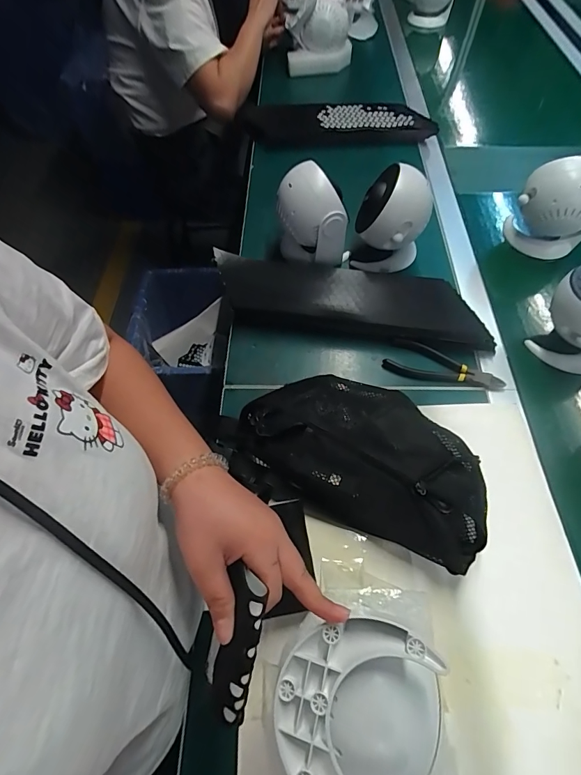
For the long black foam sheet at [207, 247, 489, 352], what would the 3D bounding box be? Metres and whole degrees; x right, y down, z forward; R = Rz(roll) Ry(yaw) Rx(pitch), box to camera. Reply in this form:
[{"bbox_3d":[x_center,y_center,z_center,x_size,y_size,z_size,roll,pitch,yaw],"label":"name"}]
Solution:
[{"bbox_3d":[0.083,-0.134,0.573,0.384,0.043,0.118,7,61,6],"label":"long black foam sheet"}]

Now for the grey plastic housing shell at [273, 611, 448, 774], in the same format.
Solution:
[{"bbox_3d":[0.045,0.212,0.254,0.104,0.035,0.109,-1,61,2],"label":"grey plastic housing shell"}]

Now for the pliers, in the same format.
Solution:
[{"bbox_3d":[0.207,-0.032,0.530,0.153,0.008,0.053,11,62,8],"label":"pliers"}]

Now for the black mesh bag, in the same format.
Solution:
[{"bbox_3d":[0.080,0.068,0.446,0.278,0.055,0.165,21,64,13],"label":"black mesh bag"}]

